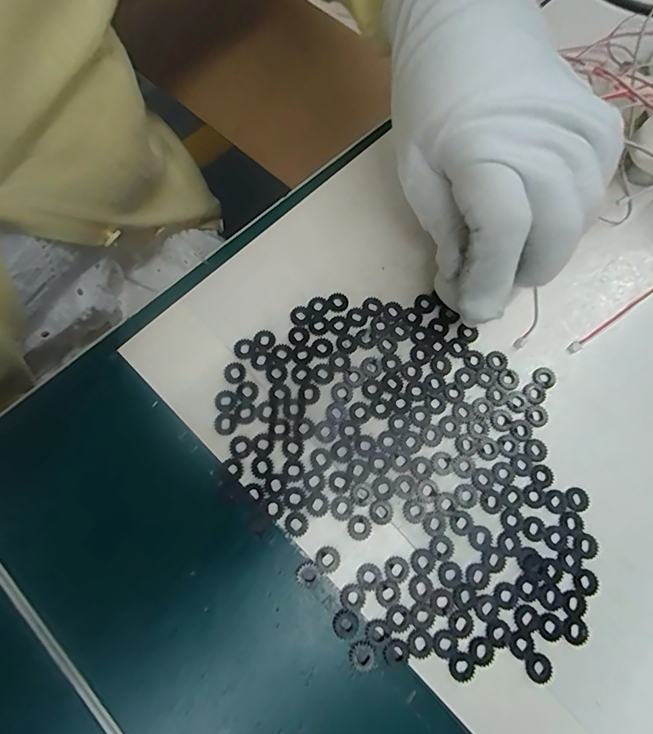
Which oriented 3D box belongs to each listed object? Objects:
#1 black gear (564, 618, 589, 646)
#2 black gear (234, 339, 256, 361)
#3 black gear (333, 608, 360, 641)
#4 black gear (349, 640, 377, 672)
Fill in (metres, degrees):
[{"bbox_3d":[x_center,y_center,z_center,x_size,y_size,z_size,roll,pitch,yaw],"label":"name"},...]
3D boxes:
[{"bbox_3d":[0.105,0.111,0.185,0.010,0.004,0.010,1,72,-2],"label":"black gear"},{"bbox_3d":[-0.040,-0.009,0.217,0.010,0.004,0.011,1,72,-2],"label":"black gear"},{"bbox_3d":[0.008,0.107,0.182,0.011,0.004,0.011,1,72,-2],"label":"black gear"},{"bbox_3d":[0.015,0.118,0.179,0.011,0.004,0.011,1,72,-2],"label":"black gear"}]

